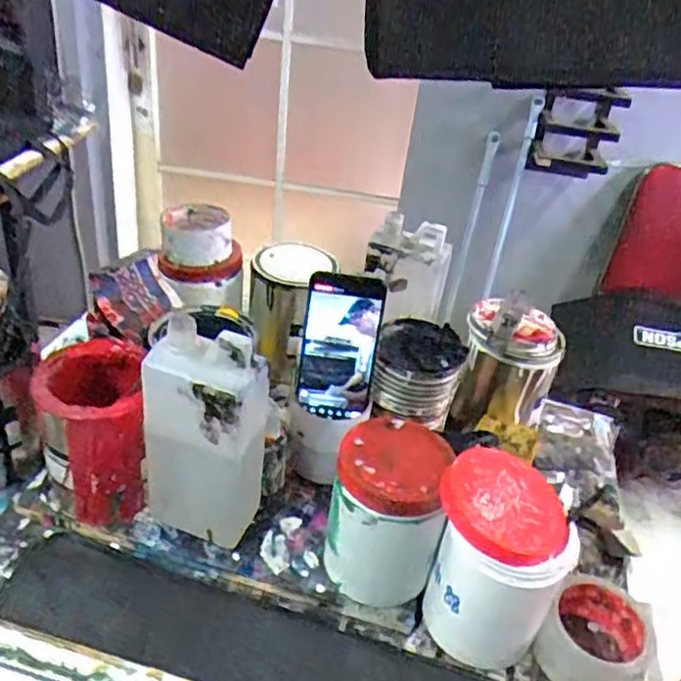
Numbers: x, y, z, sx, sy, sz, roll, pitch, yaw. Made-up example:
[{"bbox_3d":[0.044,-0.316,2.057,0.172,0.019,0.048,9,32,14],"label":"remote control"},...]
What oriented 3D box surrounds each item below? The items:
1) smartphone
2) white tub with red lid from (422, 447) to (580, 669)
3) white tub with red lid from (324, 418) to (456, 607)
[{"bbox_3d":[-0.001,0.007,0.663,0.076,0.154,0.011,8,24,-1],"label":"smartphone"},{"bbox_3d":[0.130,0.195,0.560,0.112,0.180,0.103,19,35,16],"label":"white tub with red lid"},{"bbox_3d":[0.039,0.155,0.584,0.092,0.144,0.094,6,33,-4],"label":"white tub with red lid"}]

